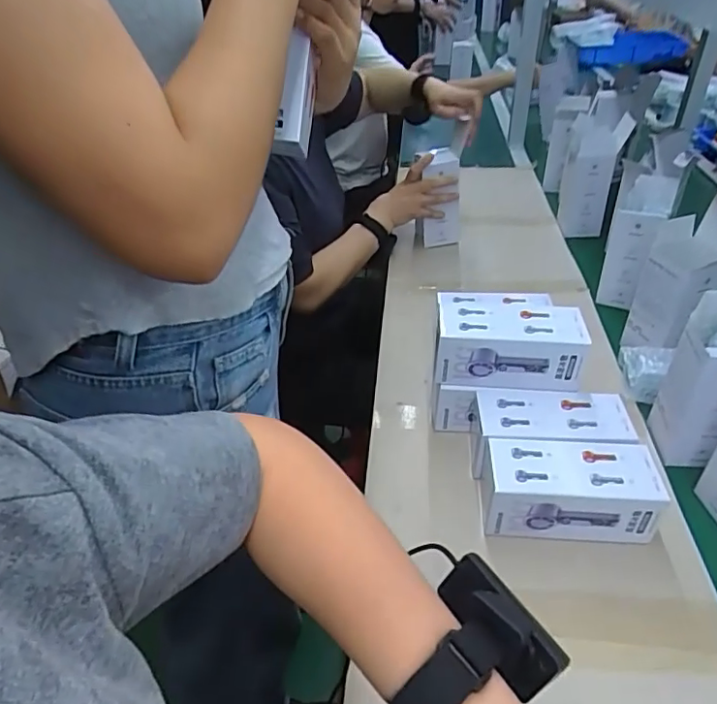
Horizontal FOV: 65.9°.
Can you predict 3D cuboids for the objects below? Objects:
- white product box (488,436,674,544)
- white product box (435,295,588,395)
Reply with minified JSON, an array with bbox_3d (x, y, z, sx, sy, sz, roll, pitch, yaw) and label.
[{"bbox_3d":[0.215,0.142,0.570,0.159,0.072,0.076,1,36,6],"label":"white product box"},{"bbox_3d":[0.171,-0.013,0.643,0.166,0.079,0.090,4,36,10],"label":"white product box"}]

